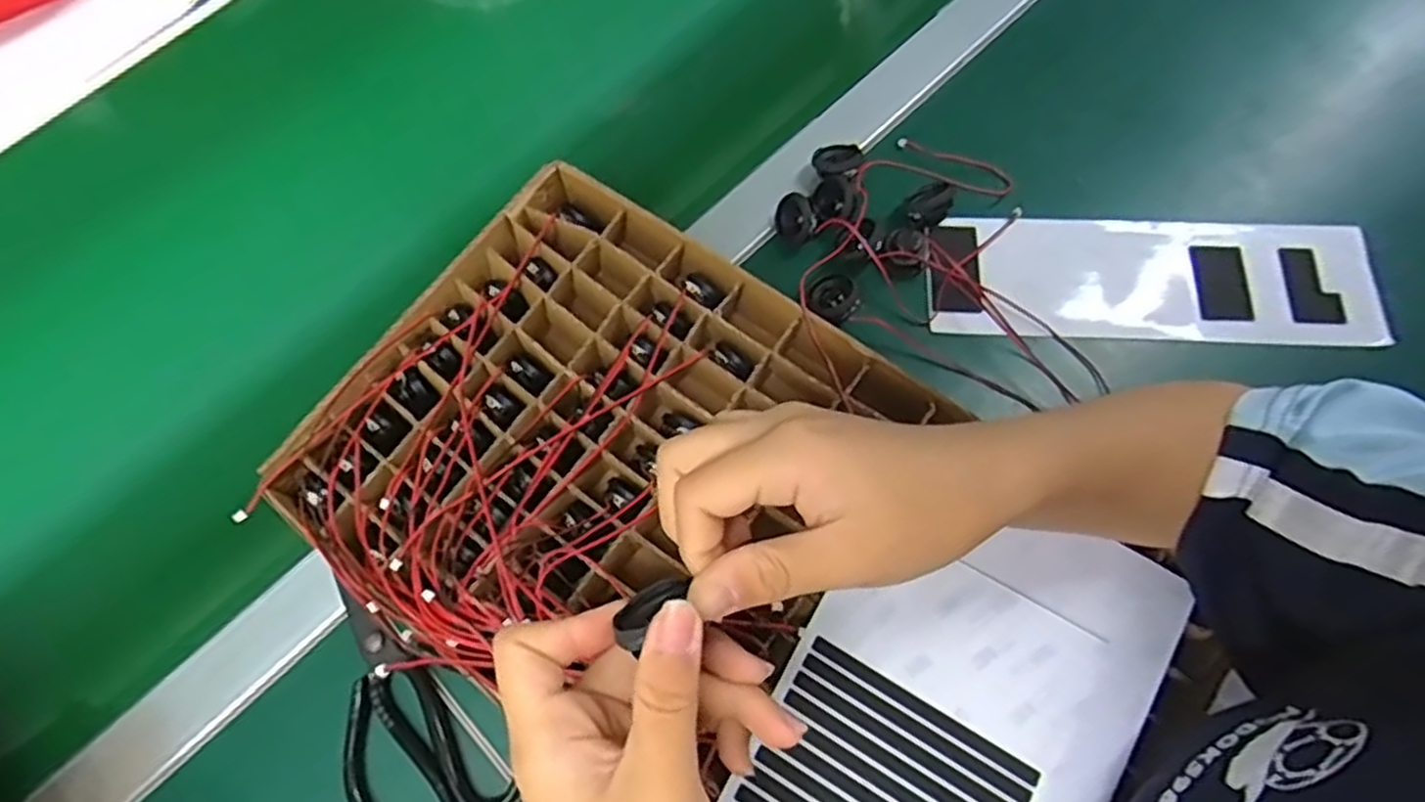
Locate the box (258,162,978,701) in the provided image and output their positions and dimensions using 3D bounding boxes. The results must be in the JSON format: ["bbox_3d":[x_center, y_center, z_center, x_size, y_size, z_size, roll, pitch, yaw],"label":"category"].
[{"bbox_3d":[-0.058,0.026,0.409,0.266,0.050,0.246,33,74,14],"label":"box"}]

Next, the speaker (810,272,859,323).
[{"bbox_3d":[0.073,-0.060,0.451,0.028,0.019,0.029,-1,69,2],"label":"speaker"}]

